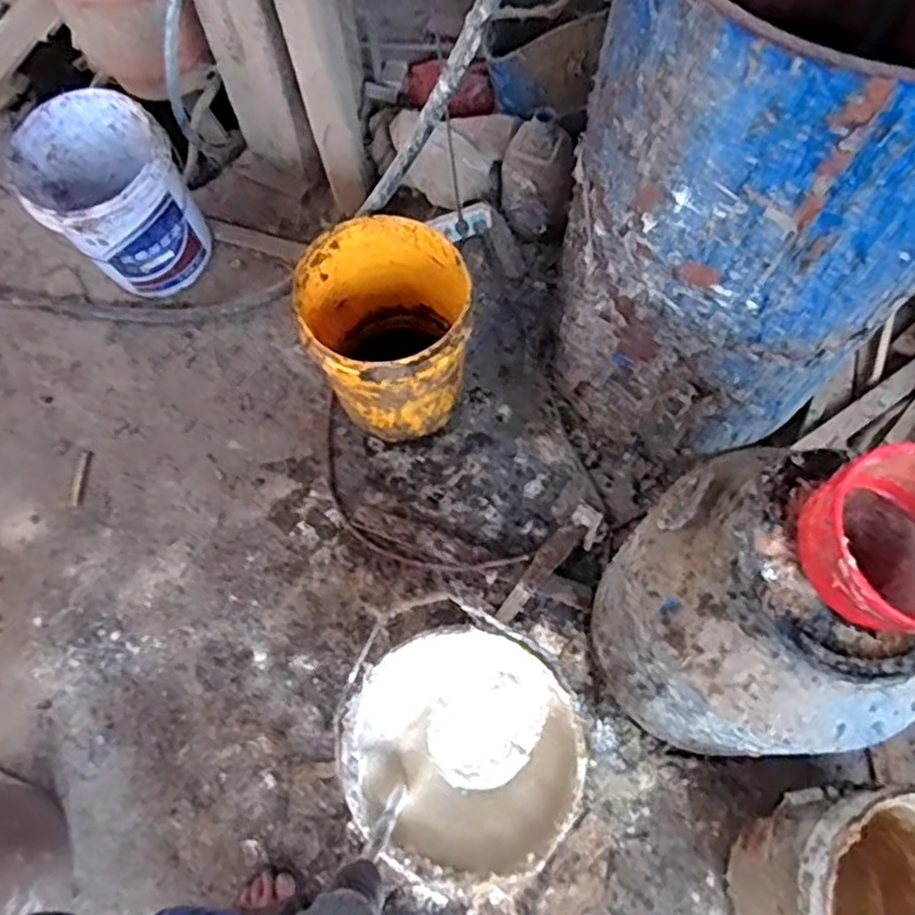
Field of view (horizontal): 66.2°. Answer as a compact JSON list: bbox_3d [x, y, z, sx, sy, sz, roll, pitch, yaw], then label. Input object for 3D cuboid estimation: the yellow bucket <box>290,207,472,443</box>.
[{"bbox_3d":[-0.123,-0.223,1.344,0.293,0.358,0.301,-1,68,1],"label":"yellow bucket"}]

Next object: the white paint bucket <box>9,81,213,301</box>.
[{"bbox_3d":[-0.714,-0.534,1.483,0.279,0.342,0.288,-1,68,1],"label":"white paint bucket"}]

